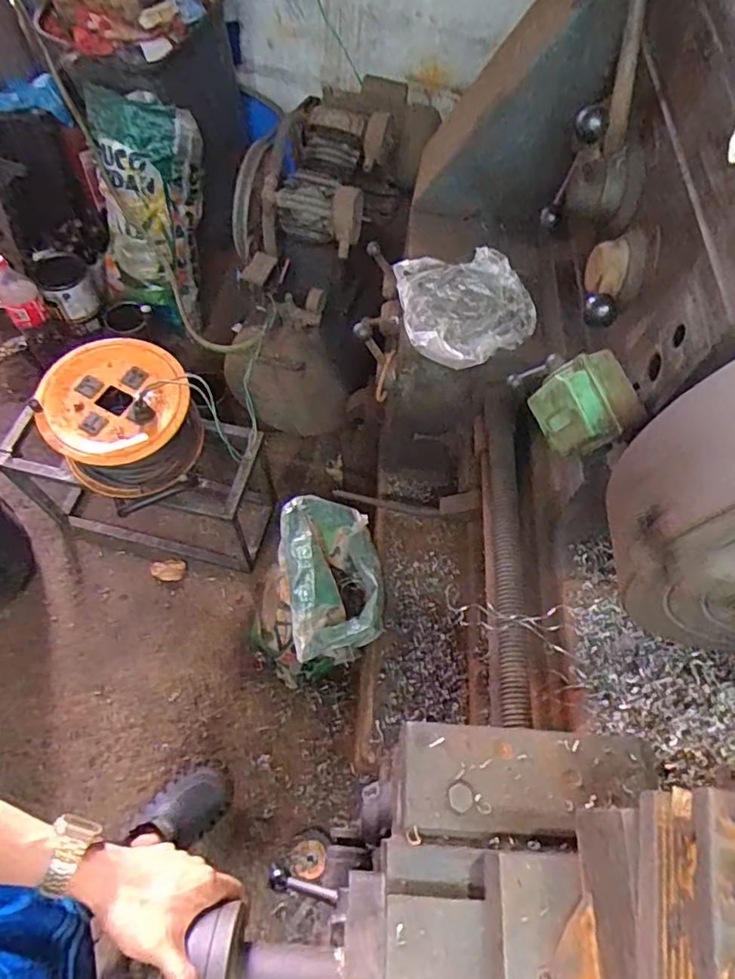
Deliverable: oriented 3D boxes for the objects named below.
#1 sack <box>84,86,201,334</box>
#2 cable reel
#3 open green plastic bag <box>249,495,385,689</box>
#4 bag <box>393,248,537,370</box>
[{"bbox_3d":[-0.588,-0.747,1.619,0.286,0.556,0.228,5,35,-1],"label":"sack"},{"bbox_3d":[-0.494,-0.144,1.197,0.265,0.212,0.266,2,61,-3],"label":"cable reel"},{"bbox_3d":[-0.102,0.237,1.210,0.244,0.501,0.256,-13,63,-11],"label":"open green plastic bag"},{"bbox_3d":[0.158,-0.280,0.921,0.207,0.039,0.210,-8,62,-8],"label":"bag"}]

